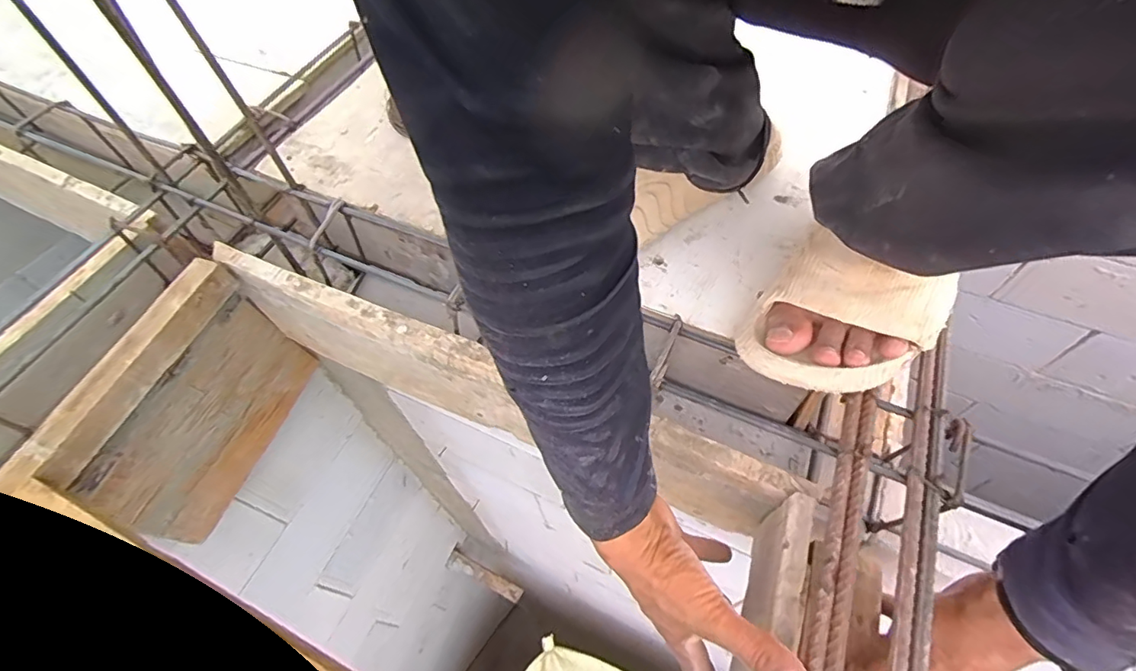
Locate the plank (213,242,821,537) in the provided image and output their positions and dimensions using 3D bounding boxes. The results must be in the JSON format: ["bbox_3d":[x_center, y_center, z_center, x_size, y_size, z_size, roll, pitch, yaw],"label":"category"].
[{"bbox_3d":[-0.099,0.053,0.554,0.614,0.169,0.022,21,61,15],"label":"plank"}]

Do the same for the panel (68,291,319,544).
[{"bbox_3d":[-0.431,0.105,0.651,0.015,0.203,0.262,18,60,14],"label":"panel"}]

